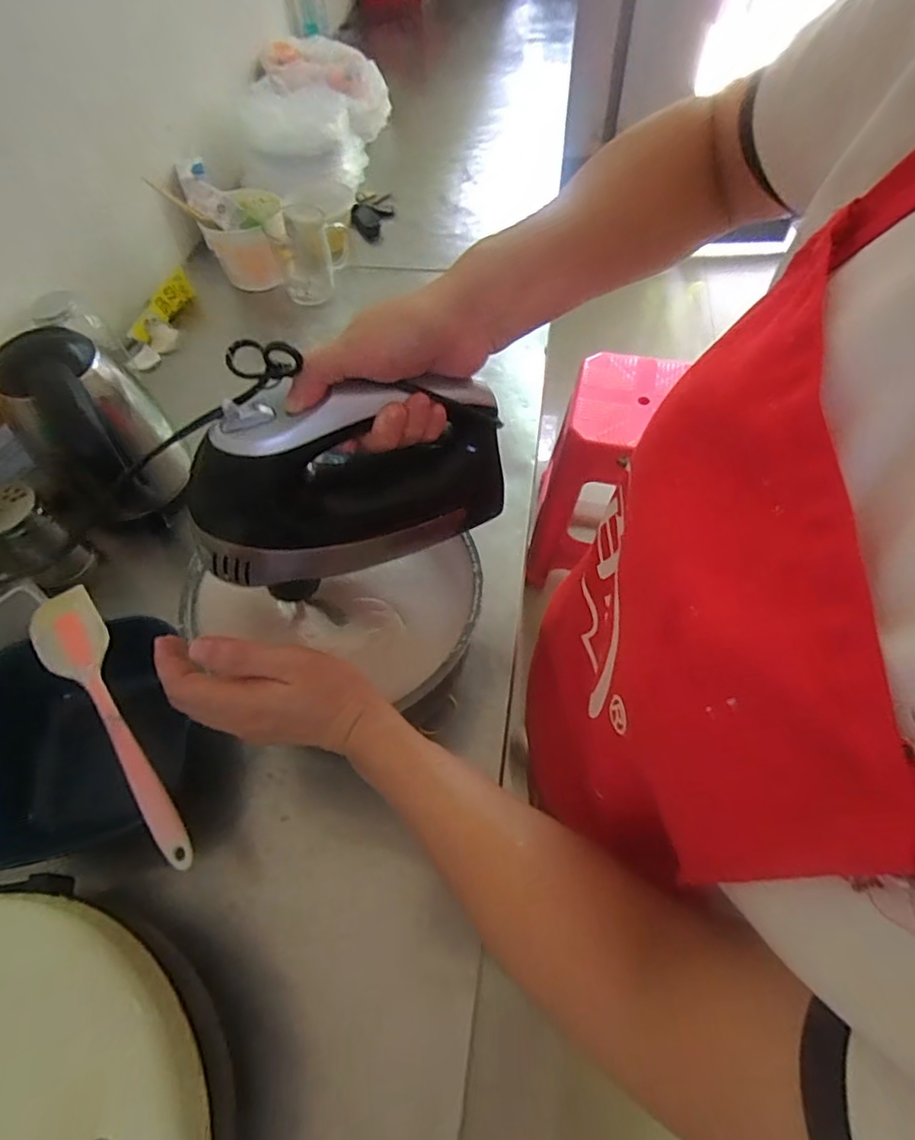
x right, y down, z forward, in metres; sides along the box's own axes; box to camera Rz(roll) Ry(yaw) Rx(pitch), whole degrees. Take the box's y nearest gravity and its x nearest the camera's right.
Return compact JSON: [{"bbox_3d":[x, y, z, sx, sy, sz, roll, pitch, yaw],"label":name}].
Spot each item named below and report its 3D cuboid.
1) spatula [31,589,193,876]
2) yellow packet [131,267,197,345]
[{"bbox_3d":[-0.276,0.117,0.445,0.051,0.010,0.270,-36,64,-16],"label":"spatula"},{"bbox_3d":[-0.426,-0.380,0.810,0.020,0.036,0.123,9,63,42],"label":"yellow packet"}]

